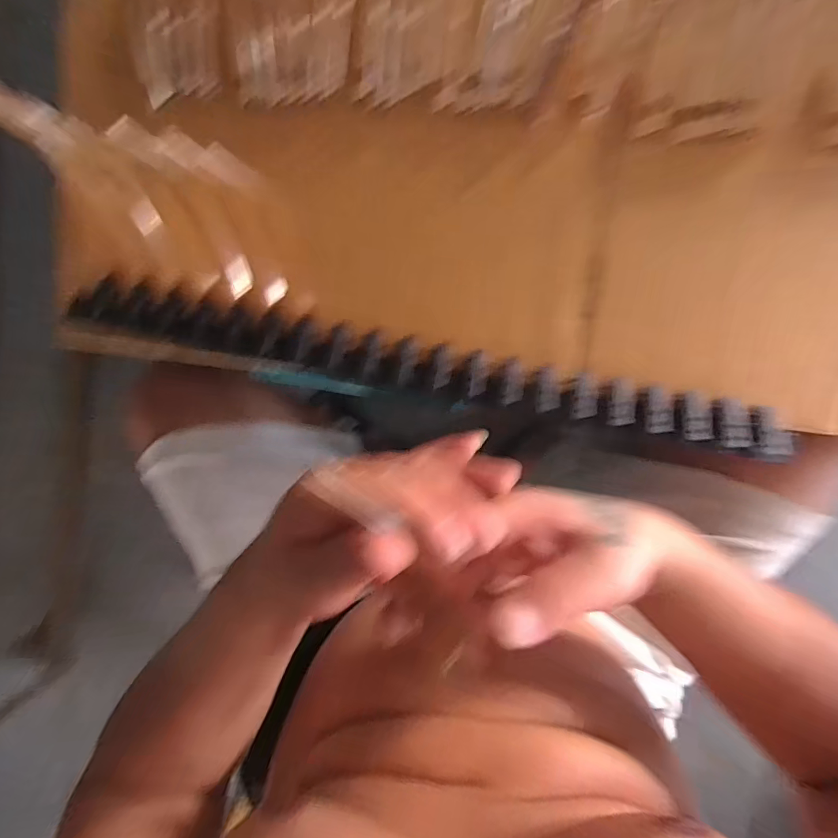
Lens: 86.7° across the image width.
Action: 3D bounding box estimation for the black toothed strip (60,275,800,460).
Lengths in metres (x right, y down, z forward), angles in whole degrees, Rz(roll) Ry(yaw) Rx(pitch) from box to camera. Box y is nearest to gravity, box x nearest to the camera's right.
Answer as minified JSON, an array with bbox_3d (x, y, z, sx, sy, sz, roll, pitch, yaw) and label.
[{"bbox_3d":[-0.003,-0.043,0.355,0.545,0.027,0.043,12,97,4],"label":"black toothed strip"}]

